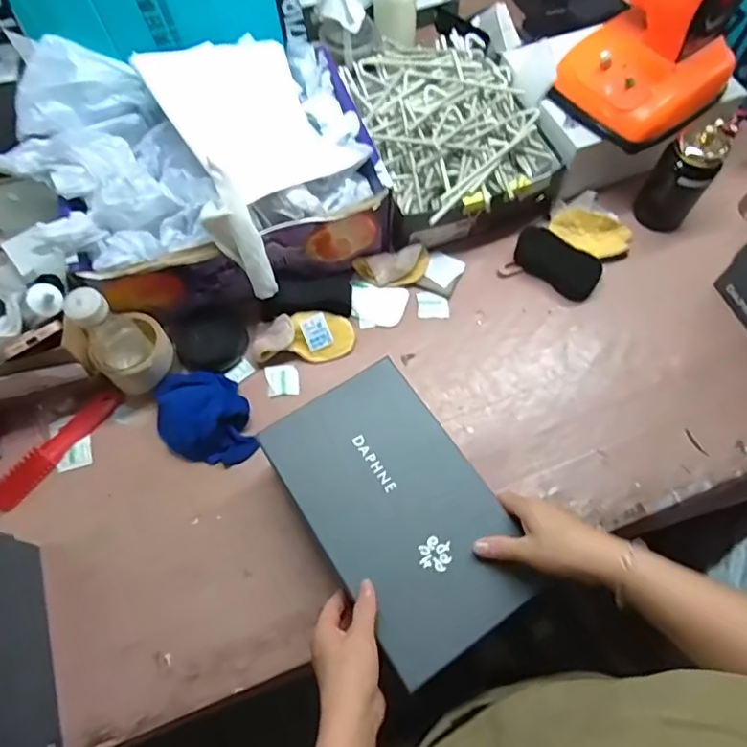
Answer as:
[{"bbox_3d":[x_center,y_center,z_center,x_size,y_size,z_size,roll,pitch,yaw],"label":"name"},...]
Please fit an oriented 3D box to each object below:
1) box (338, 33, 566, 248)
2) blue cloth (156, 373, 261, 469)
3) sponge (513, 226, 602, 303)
[{"bbox_3d":[0.117,-0.369,0.844,0.249,0.128,0.332,-15,66,-6],"label":"box"},{"bbox_3d":[-0.223,0.055,0.697,0.116,0.047,0.137,-21,67,-8],"label":"blue cloth"},{"bbox_3d":[0.271,-0.165,0.800,0.131,0.036,0.060,38,71,16],"label":"sponge"}]

